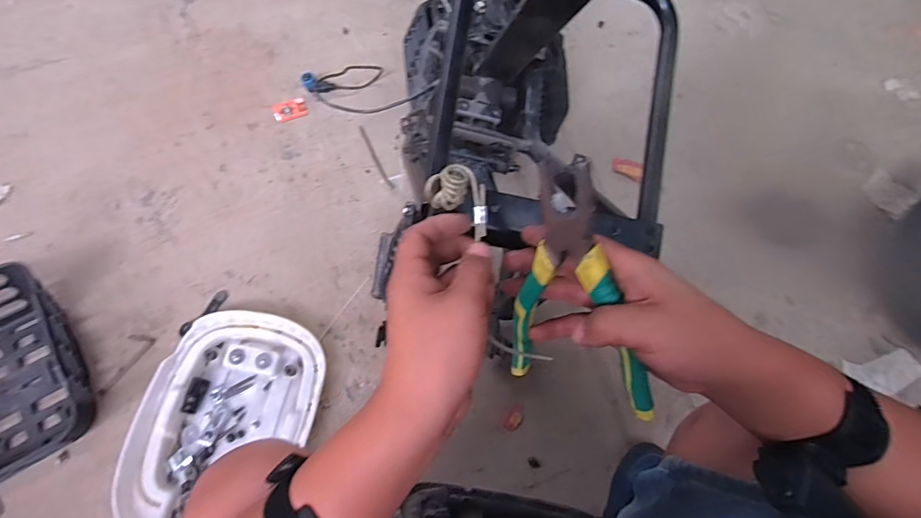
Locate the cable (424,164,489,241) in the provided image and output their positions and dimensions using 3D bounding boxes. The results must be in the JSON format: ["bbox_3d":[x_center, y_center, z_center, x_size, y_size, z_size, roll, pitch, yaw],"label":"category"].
[{"bbox_3d":[0.002,-0.043,0.310,0.049,0.029,0.028,32,68,11],"label":"cable"}]

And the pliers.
[{"bbox_3d":[0.086,0.024,0.306,0.107,0.185,0.010,14,32,30],"label":"pliers"}]

